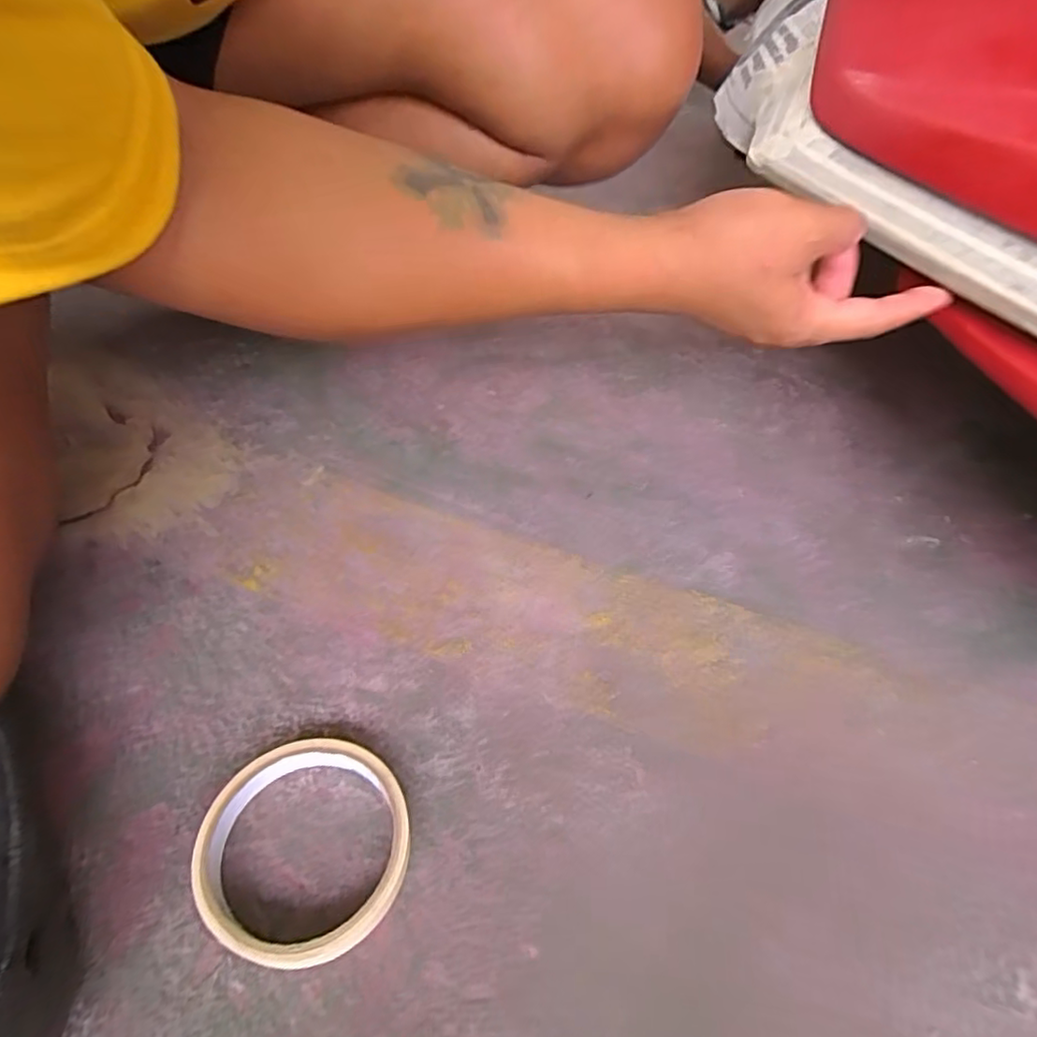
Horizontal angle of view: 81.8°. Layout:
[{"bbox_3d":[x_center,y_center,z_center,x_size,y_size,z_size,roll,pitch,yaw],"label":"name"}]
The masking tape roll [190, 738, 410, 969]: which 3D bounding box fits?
[{"bbox_3d":[-0.095,0.148,0.271,0.090,0.022,0.087,3,48,-4],"label":"masking tape roll"}]

